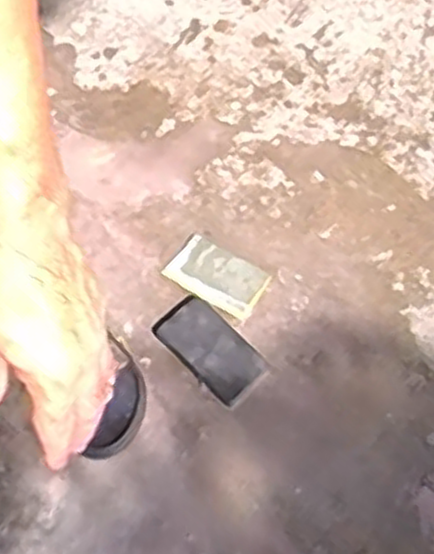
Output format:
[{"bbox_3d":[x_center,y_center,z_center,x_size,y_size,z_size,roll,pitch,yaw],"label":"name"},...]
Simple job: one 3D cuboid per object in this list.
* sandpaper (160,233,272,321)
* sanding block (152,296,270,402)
[{"bbox_3d":[0.000,-0.001,0.952,0.118,0.007,0.073,32,61,20],"label":"sandpaper"},{"bbox_3d":[-0.007,0.081,0.887,0.068,0.022,0.128,-39,64,-23],"label":"sanding block"}]

